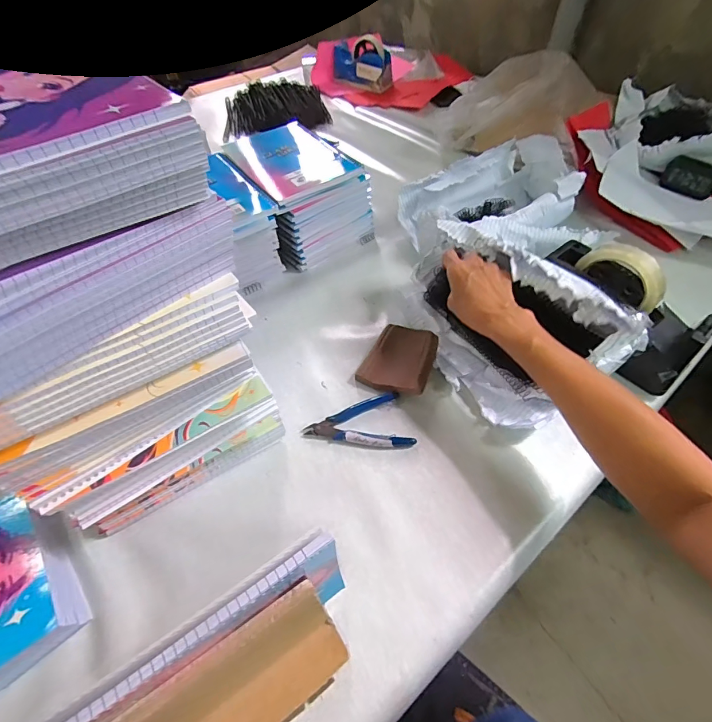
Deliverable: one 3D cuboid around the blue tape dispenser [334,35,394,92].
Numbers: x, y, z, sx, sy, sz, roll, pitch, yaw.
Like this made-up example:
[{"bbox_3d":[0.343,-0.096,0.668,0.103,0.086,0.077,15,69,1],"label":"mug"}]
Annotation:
[{"bbox_3d":[0.012,-0.795,1.096,0.173,0.095,0.068,23,54,19],"label":"blue tape dispenser"}]

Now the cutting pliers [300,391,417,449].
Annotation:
[{"bbox_3d":[-0.001,0.073,0.478,0.119,0.012,0.074,-9,52,-5],"label":"cutting pliers"}]

